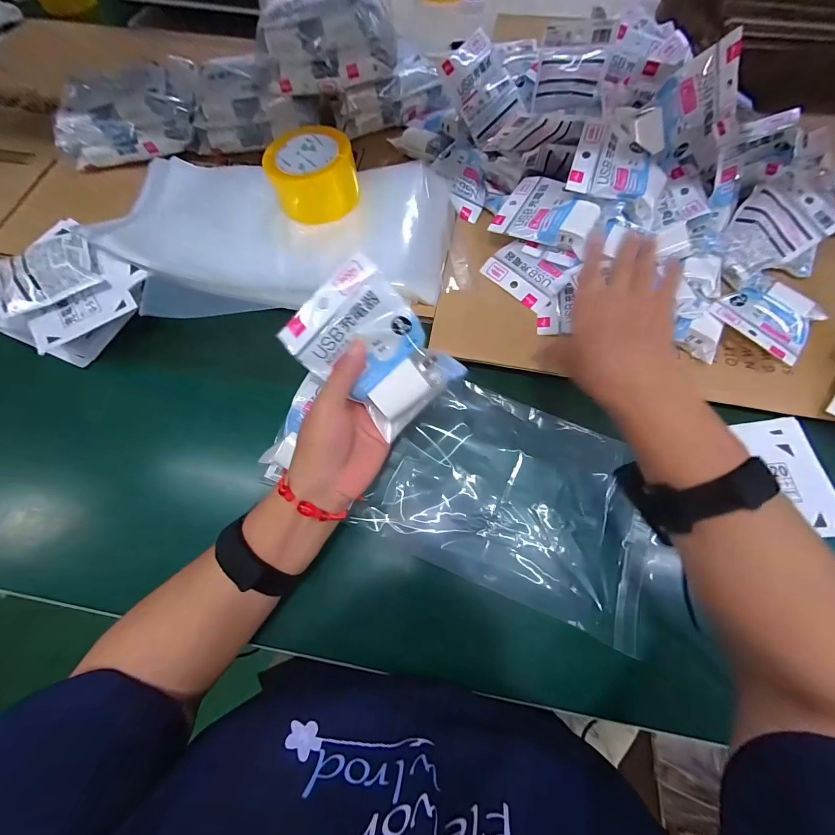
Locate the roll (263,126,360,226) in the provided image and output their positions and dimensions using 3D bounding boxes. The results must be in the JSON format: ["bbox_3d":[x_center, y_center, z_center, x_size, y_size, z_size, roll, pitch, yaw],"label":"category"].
[{"bbox_3d":[-0.132,-0.311,0.447,0.101,0.057,0.101,0,68,0],"label":"roll"}]

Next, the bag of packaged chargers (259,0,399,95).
[{"bbox_3d":[-0.119,-0.504,0.466,0.172,0.063,0.119,-7,68,-3],"label":"bag of packaged chargers"}]

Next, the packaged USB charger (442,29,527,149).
[{"bbox_3d":[0.091,-0.461,0.495,0.093,0.017,0.109,-46,109,-3],"label":"packaged USB charger"}]

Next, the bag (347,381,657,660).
[{"bbox_3d":[0.102,0.076,0.362,0.272,0.014,0.188,23,71,8],"label":"bag"}]

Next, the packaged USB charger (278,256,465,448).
[{"bbox_3d":[-0.036,-0.052,0.284,0.093,0.017,0.126,-42,100,16],"label":"packaged USB charger"}]

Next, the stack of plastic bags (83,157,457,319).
[{"bbox_3d":[-0.158,-0.229,0.438,0.413,0.043,0.219,0,78,-4],"label":"stack of plastic bags"}]

